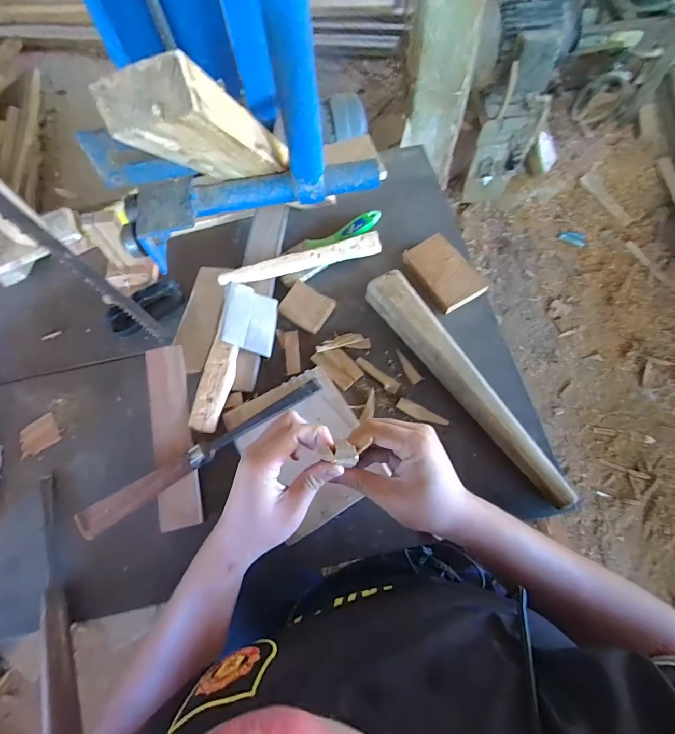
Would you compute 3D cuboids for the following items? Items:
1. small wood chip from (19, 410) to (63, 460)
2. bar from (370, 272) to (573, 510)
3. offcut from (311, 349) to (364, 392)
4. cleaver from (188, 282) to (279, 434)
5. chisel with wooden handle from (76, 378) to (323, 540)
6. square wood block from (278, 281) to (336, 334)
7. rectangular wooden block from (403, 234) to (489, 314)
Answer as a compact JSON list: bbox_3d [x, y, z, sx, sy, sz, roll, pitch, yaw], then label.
[{"bbox_3d":[-0.406,0.092,0.518,0.050,0.008,0.045,-29,68,-10],"label":"small wood chip"},{"bbox_3d":[0.162,0.020,0.495,0.052,0.049,0.365,-31,69,-10],"label":"bar"},{"bbox_3d":[0.000,-0.002,0.529,0.067,0.011,0.041,41,74,18],"label":"offcut"},{"bbox_3d":[-0.136,-0.012,0.525,0.079,0.018,0.208,16,74,-20],"label":"cleaver"},{"bbox_3d":[-0.159,0.103,0.468,0.319,0.028,0.027,-32,69,-11],"label":"chisel with wooden handle"},{"bbox_3d":[-0.047,-0.088,0.568,0.071,0.016,0.061,29,71,14],"label":"square wood block"},{"bbox_3d":[0.158,-0.143,0.569,0.071,0.027,0.119,-30,69,-10],"label":"rectangular wooden block"}]

